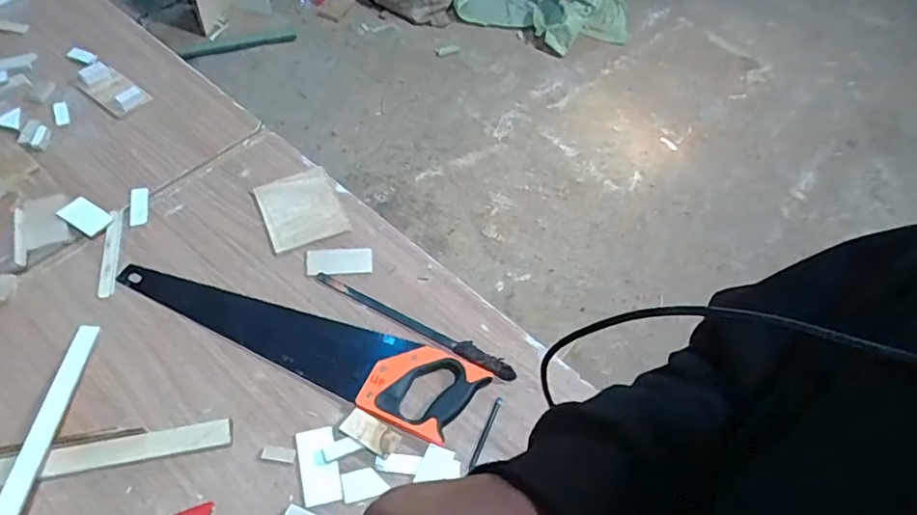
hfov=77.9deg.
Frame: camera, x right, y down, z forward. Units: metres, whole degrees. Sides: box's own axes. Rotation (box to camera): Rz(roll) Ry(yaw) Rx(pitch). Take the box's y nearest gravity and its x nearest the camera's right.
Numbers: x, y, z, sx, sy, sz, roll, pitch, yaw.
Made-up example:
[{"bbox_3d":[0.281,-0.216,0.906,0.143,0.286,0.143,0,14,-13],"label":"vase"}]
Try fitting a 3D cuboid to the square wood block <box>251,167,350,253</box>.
[{"bbox_3d":[-0.247,-0.079,0.887,0.115,0.007,0.136,-20,60,-16],"label":"square wood block"}]

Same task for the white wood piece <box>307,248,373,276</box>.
[{"bbox_3d":[-0.177,0.005,0.847,0.094,0.005,0.045,-4,56,-6],"label":"white wood piece"}]

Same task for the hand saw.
[{"bbox_3d":[-0.219,0.096,0.766,0.503,0.019,0.109,22,58,11],"label":"hand saw"}]

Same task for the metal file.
[{"bbox_3d":[-0.063,0.091,0.795,0.314,0.010,0.024,26,58,13],"label":"metal file"}]

